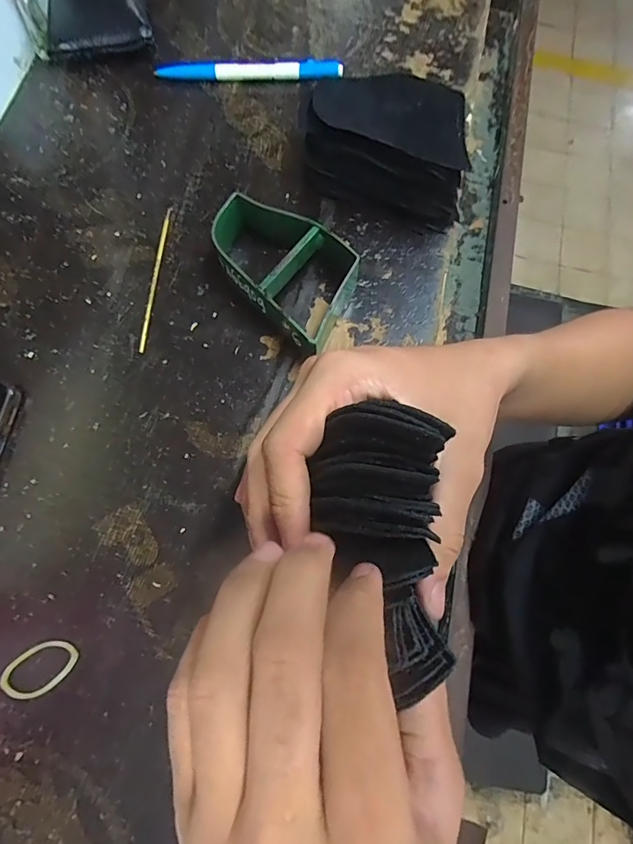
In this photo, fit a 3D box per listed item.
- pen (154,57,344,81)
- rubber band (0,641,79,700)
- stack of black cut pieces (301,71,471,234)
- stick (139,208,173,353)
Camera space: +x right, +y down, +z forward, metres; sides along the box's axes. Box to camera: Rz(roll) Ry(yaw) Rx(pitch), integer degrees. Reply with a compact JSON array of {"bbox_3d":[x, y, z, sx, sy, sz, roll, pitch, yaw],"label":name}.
[{"bbox_3d":[-0.050,-0.262,0.330,0.136,0.016,0.016,3,73,1],"label":"pen"},{"bbox_3d":[-0.136,0.121,0.216,0.037,0.004,0.022,-30,75,-9],"label":"rubber band"},{"bbox_3d":[0.044,-0.173,0.282,0.102,0.052,0.063,16,74,5],"label":"stack of black cut pieces"},{"bbox_3d":[-0.103,-0.094,0.282,0.004,0.004,0.106,4,73,1],"label":"stick"}]

